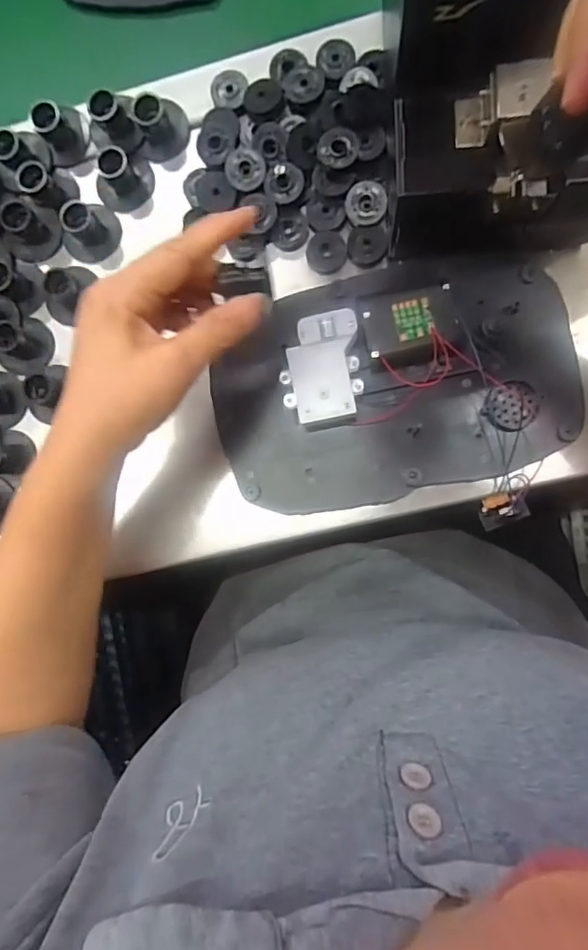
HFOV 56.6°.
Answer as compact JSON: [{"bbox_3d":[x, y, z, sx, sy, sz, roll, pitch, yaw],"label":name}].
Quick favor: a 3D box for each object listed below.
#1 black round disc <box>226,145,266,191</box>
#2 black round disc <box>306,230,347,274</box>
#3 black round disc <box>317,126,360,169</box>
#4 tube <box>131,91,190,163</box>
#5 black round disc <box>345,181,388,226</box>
[{"bbox_3d":[-0.033,-0.208,0.370,0.026,0.004,0.030,-3,86,6],"label":"black round disc"},{"bbox_3d":[0.022,-0.150,0.369,0.026,0.004,0.026,0,87,6],"label":"black round disc"},{"bbox_3d":[0.030,-0.217,0.361,0.027,0.004,0.029,0,87,6],"label":"black round disc"},{"bbox_3d":[-0.093,-0.245,0.382,0.036,0.033,0.030,-26,84,4],"label":"tube"},{"bbox_3d":[0.048,-0.181,0.365,0.027,0.004,0.026,3,105,9],"label":"black round disc"}]

